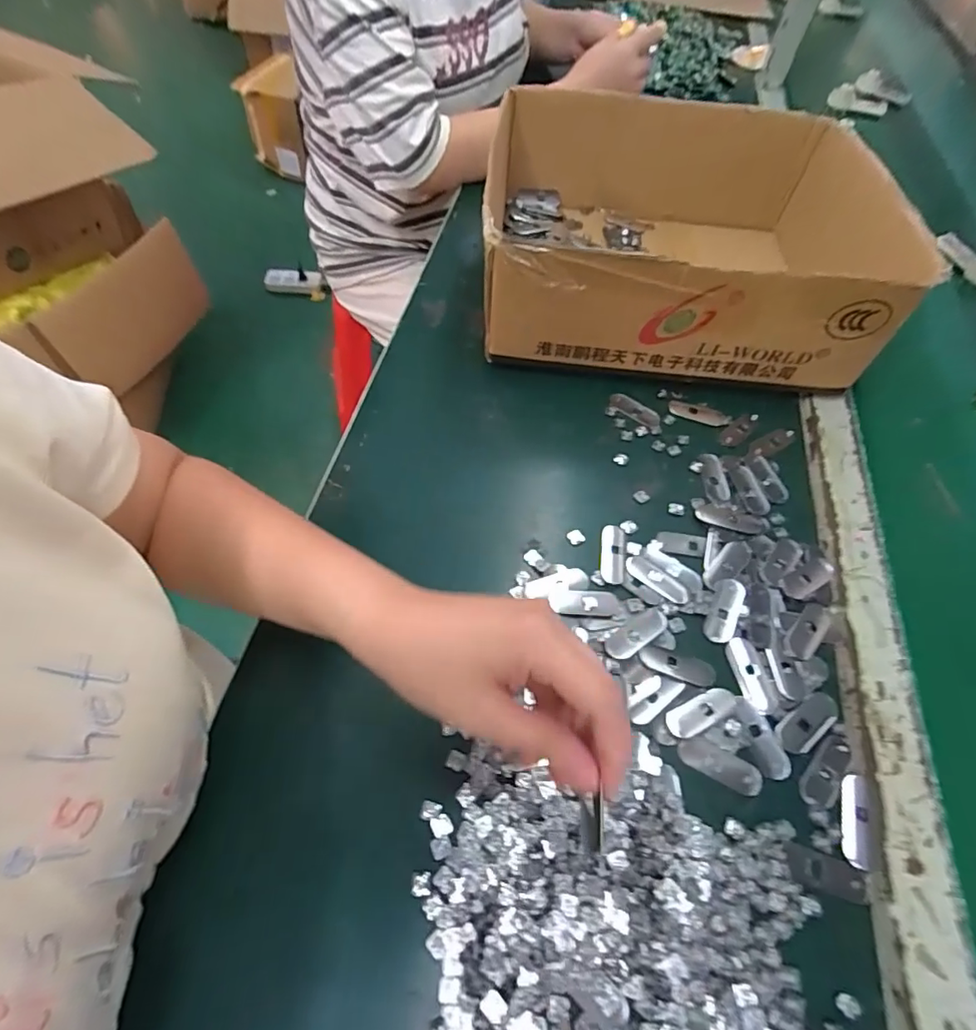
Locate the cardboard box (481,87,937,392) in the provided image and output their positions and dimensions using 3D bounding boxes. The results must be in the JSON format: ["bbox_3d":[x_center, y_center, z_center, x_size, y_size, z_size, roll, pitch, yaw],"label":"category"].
[{"bbox_3d":[0.179,-0.268,0.518,0.348,0.130,0.273,5,59,0],"label":"cardboard box"}]

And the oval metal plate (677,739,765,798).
[{"bbox_3d":[0.144,0.154,0.324,0.051,0.004,0.018,26,61,13],"label":"oval metal plate"}]

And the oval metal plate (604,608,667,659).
[{"bbox_3d":[0.104,0.083,0.366,0.050,0.004,0.020,-28,64,-18],"label":"oval metal plate"}]

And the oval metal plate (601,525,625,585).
[{"bbox_3d":[0.096,0.029,0.405,0.019,0.004,0.049,9,59,3],"label":"oval metal plate"}]

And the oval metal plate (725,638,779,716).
[{"bbox_3d":[0.181,0.109,0.359,0.021,0.004,0.051,-11,60,-9],"label":"oval metal plate"}]

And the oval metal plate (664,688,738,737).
[{"bbox_3d":[0.139,0.127,0.340,0.051,0.004,0.018,-21,62,-14],"label":"oval metal plate"}]

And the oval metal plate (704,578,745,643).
[{"bbox_3d":[0.173,0.069,0.383,0.021,0.004,0.052,26,61,12],"label":"oval metal plate"}]

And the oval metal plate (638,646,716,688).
[{"bbox_3d":[0.129,0.101,0.356,0.051,0.004,0.017,18,60,8],"label":"oval metal plate"}]

